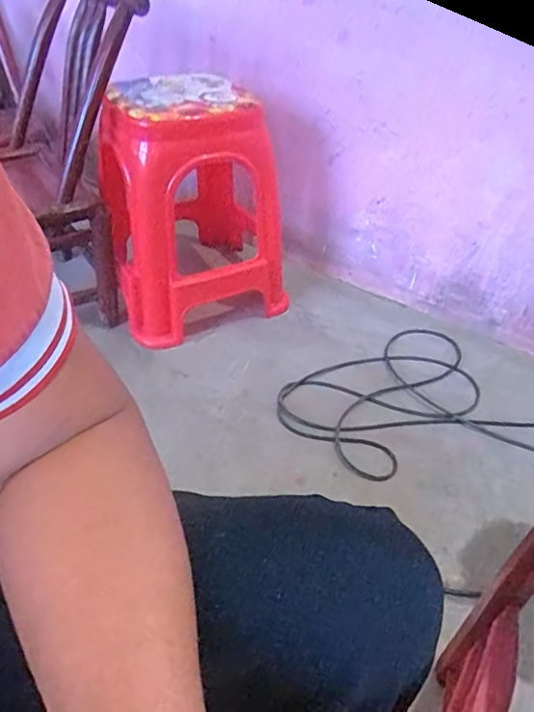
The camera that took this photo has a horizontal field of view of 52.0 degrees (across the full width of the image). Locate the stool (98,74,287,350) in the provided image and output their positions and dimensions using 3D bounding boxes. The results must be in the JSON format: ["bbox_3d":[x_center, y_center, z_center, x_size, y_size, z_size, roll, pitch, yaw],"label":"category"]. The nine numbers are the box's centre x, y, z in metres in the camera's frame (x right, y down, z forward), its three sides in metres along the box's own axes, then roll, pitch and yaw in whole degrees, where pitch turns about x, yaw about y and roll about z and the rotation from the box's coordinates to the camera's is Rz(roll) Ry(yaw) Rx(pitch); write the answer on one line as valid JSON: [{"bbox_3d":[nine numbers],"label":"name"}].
[{"bbox_3d":[-0.167,-0.338,1.177,0.339,0.446,0.378,-9,41,-16],"label":"stool"}]

